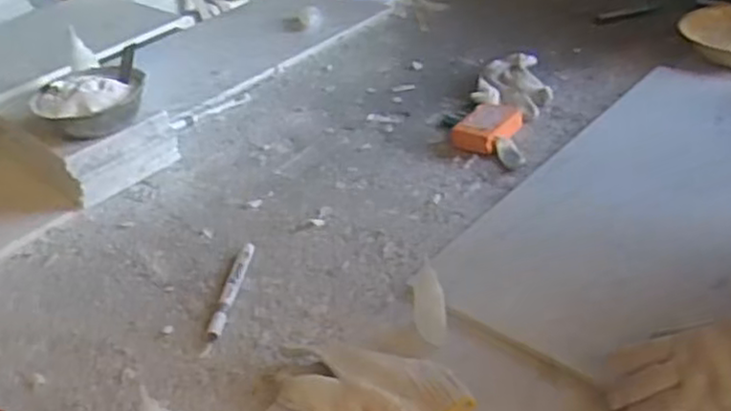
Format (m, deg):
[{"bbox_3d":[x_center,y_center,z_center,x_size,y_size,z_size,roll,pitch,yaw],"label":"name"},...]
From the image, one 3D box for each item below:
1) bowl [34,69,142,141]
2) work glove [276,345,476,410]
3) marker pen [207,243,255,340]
[{"bbox_3d":[-0.366,-0.141,0.962,0.126,0.044,0.120,-7,36,5],"label":"bowl"},{"bbox_3d":[0.004,0.164,0.634,0.172,0.030,0.086,5,38,15],"label":"work glove"},{"bbox_3d":[-0.146,0.088,0.789,0.018,0.014,0.143,1,37,10],"label":"marker pen"}]

